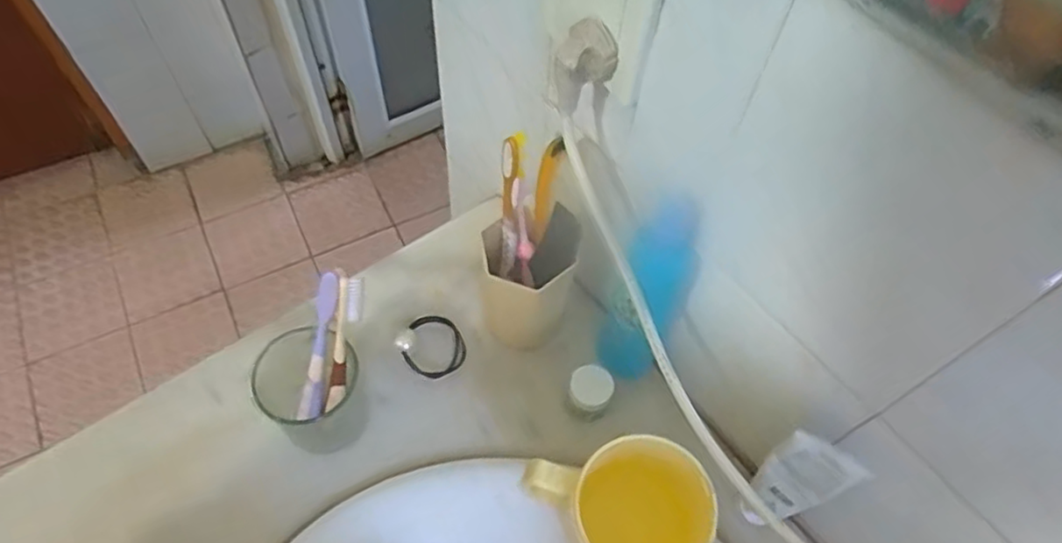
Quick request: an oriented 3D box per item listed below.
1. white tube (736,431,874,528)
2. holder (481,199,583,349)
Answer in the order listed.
[{"bbox_3d":[0.171,0.146,0.463,0.045,0.148,0.020,29,62,14],"label":"white tube"},{"bbox_3d":[0.001,0.007,0.554,0.076,0.121,0.065,-8,60,-7],"label":"holder"}]

